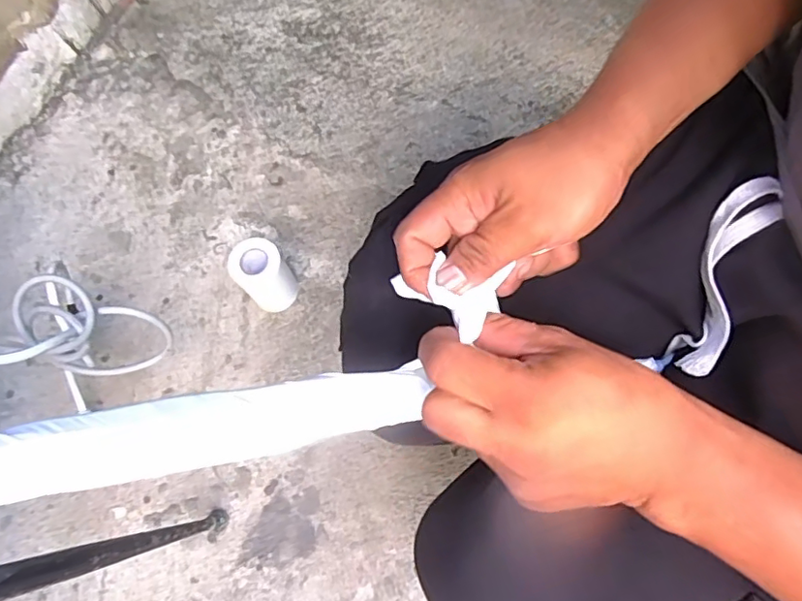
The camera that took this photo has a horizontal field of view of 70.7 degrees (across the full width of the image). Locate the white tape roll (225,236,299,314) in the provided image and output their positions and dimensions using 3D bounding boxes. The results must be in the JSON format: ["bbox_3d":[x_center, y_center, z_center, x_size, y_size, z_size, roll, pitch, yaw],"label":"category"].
[{"bbox_3d":[-0.170,-0.029,0.715,0.062,0.103,0.058,-2,70,5],"label":"white tape roll"}]

